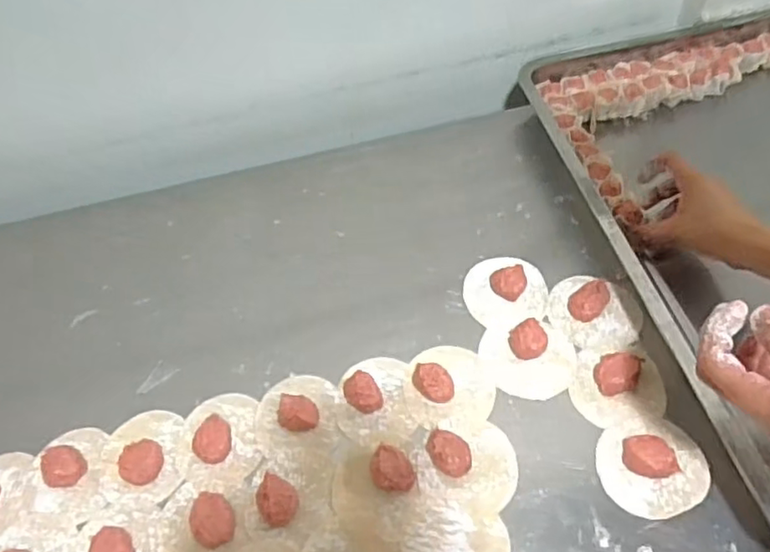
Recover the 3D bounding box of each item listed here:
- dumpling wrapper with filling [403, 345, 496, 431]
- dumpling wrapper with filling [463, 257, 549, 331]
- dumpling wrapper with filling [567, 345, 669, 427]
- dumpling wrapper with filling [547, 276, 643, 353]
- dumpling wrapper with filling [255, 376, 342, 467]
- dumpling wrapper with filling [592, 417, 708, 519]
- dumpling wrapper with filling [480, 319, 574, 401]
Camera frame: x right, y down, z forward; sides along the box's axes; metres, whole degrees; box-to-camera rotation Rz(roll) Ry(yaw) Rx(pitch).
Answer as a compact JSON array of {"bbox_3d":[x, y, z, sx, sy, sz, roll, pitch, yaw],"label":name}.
[{"bbox_3d":[0.057,0.095,0.559,0.078,0.019,0.080,-7,53,1],"label":"dumpling wrapper with filling"},{"bbox_3d":[0.119,0.011,0.618,0.078,0.017,0.079,-3,53,4],"label":"dumpling wrapper with filling"},{"bbox_3d":[0.205,0.089,0.548,0.081,0.025,0.072,-7,53,1],"label":"dumpling wrapper with filling"},{"bbox_3d":[0.201,0.032,0.600,0.085,0.018,0.081,-3,53,4],"label":"dumpling wrapper with filling"},{"bbox_3d":[-0.078,0.123,0.553,0.072,0.020,0.085,-8,53,0],"label":"dumpling wrapper with filling"},{"bbox_3d":[0.217,0.150,0.504,0.085,0.021,0.077,-15,53,-5],"label":"dumpling wrapper with filling"},{"bbox_3d":[0.133,0.071,0.571,0.080,0.018,0.079,-23,54,-11],"label":"dumpling wrapper with filling"}]

